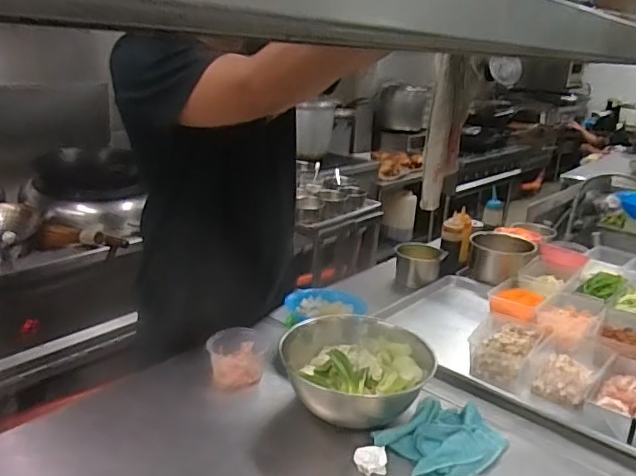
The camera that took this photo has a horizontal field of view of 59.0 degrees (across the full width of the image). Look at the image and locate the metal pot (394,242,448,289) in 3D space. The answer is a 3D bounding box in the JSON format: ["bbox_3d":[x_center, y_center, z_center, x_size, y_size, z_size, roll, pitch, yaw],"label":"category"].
[{"bbox_3d":[0.287,0.069,1.600,0.130,0.097,0.131,3,22,-1],"label":"metal pot"}]

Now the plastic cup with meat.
[{"bbox_3d":[-0.156,0.228,1.094,0.110,0.064,0.104,3,22,-1],"label":"plastic cup with meat"}]

